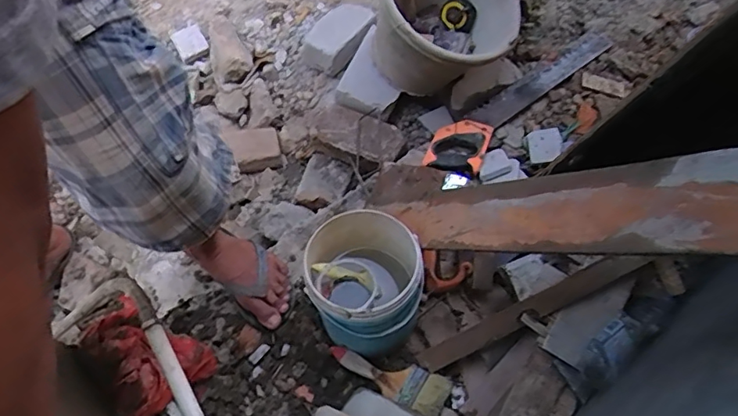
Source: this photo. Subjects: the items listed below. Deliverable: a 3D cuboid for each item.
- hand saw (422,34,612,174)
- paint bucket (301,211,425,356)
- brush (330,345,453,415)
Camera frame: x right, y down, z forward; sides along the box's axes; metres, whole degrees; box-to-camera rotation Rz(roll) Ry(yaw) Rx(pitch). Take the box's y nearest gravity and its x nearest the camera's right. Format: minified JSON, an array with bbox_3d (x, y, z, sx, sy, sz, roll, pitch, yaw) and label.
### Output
[{"bbox_3d":[0.329,-0.248,1.201,0.550,0.032,0.120,-41,72,-20],"label":"hand saw"},{"bbox_3d":[-0.008,0.124,0.903,0.187,0.192,0.181,1,64,-2],"label":"paint bucket"},{"bbox_3d":[0.029,0.273,0.877,0.199,0.023,0.067,17,63,19],"label":"brush"}]

